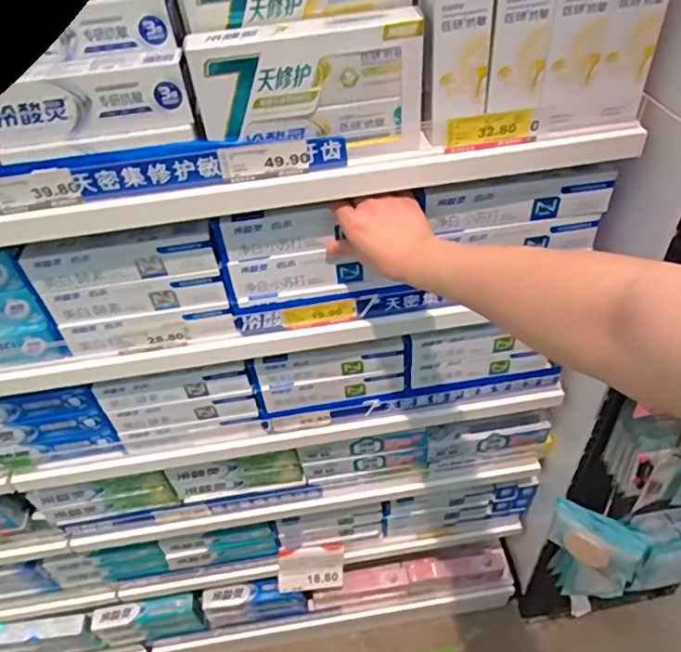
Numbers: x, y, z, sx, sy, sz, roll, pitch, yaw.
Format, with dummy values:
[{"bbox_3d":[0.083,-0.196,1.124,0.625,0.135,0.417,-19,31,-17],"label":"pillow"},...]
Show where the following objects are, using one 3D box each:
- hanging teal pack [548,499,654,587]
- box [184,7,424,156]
[{"bbox_3d":[0.406,0.339,0.890,0.134,0.122,0.031,28,55,31],"label":"hanging teal pack"},{"bbox_3d":[-0.029,-0.234,0.559,0.219,0.118,0.033,-8,45,0],"label":"box"}]

